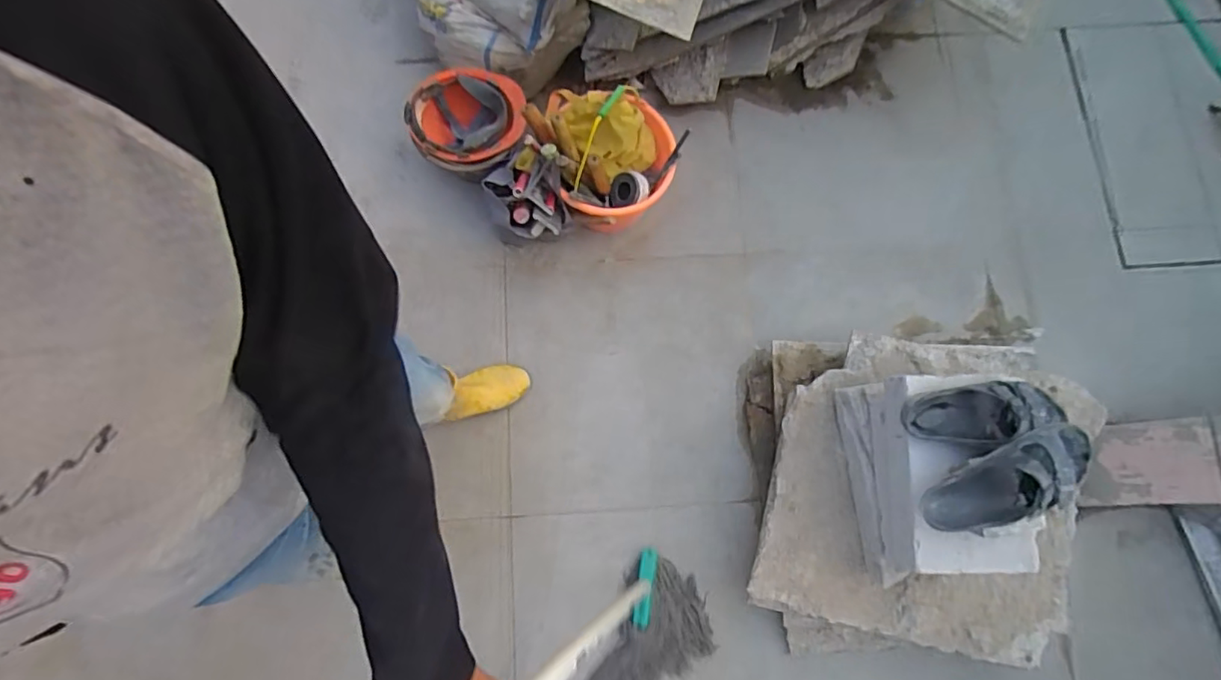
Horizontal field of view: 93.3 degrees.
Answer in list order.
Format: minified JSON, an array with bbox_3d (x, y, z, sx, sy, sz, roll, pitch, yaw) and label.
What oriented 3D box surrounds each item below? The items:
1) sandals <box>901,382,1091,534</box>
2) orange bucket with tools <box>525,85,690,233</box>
[{"bbox_3d":[0.568,0.166,0.846,0.233,0.105,0.219,-1,77,-1],"label":"sandals"},{"bbox_3d":[-0.006,-0.419,1.284,0.275,0.375,0.300,0,77,0],"label":"orange bucket with tools"}]

